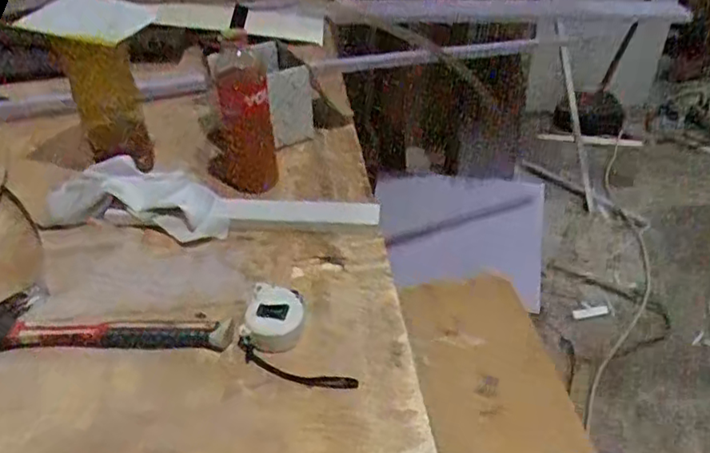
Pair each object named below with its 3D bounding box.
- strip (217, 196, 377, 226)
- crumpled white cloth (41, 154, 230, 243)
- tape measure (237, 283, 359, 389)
[{"bbox_3d":[-0.075,-0.017,0.830,0.212,0.025,0.035,3,38,9],"label":"strip"},{"bbox_3d":[-0.282,-0.046,0.858,0.256,0.044,0.134,4,38,9],"label":"crumpled white cloth"},{"bbox_3d":[-0.073,0.116,0.650,0.080,0.029,0.150,-21,41,-21],"label":"tape measure"}]

